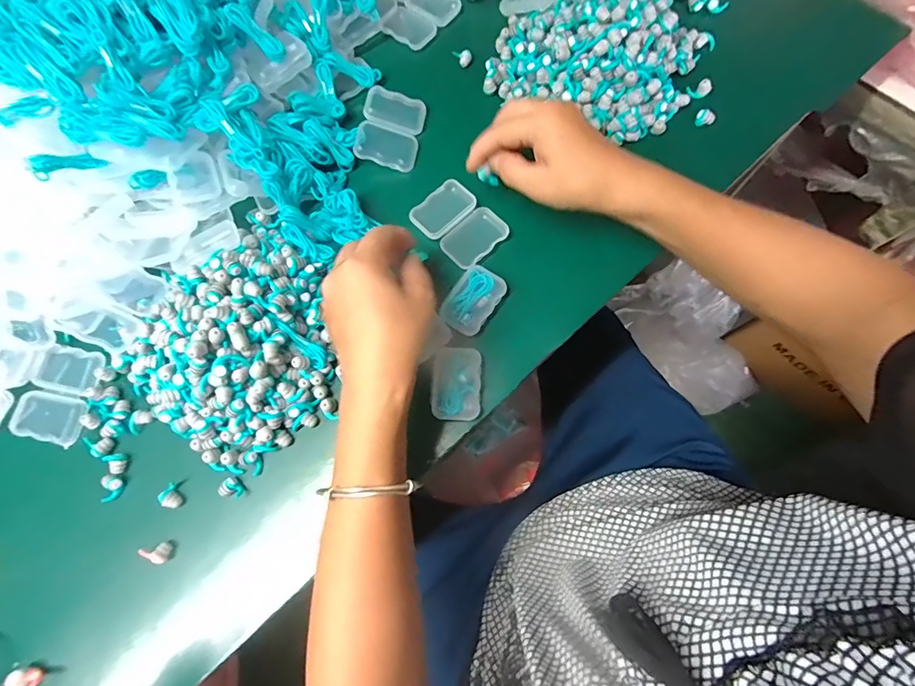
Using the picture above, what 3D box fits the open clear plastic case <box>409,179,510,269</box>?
[{"bbox_3d":[0.002,-0.104,0.381,0.056,0.009,0.074,-44,76,-10],"label":"open clear plastic case"}]

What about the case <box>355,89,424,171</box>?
[{"bbox_3d":[-0.062,-0.201,0.410,0.055,0.011,0.076,11,76,-10],"label":"case"}]

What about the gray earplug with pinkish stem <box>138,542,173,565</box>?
[{"bbox_3d":[-0.216,0.152,0.314,0.018,0.012,0.013,-9,76,-1],"label":"gray earplug with pinkish stem"}]

